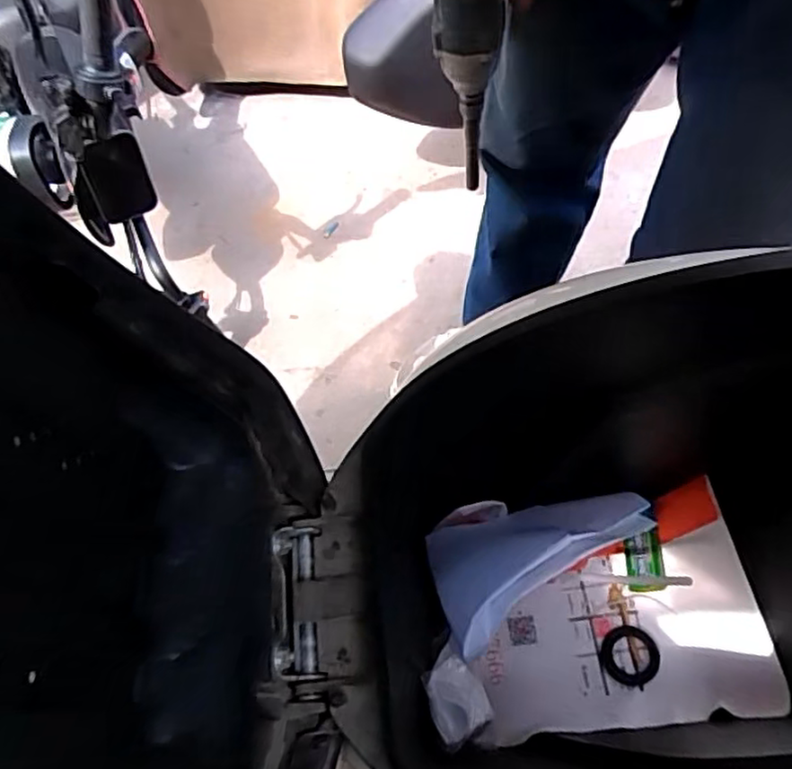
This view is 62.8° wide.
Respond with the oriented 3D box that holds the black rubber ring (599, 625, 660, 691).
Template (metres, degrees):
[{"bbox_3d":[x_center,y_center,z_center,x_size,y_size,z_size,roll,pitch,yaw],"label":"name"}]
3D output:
[{"bbox_3d":[0.202,0.234,0.561,0.046,0.011,0.049,-1,64,3],"label":"black rubber ring"}]

